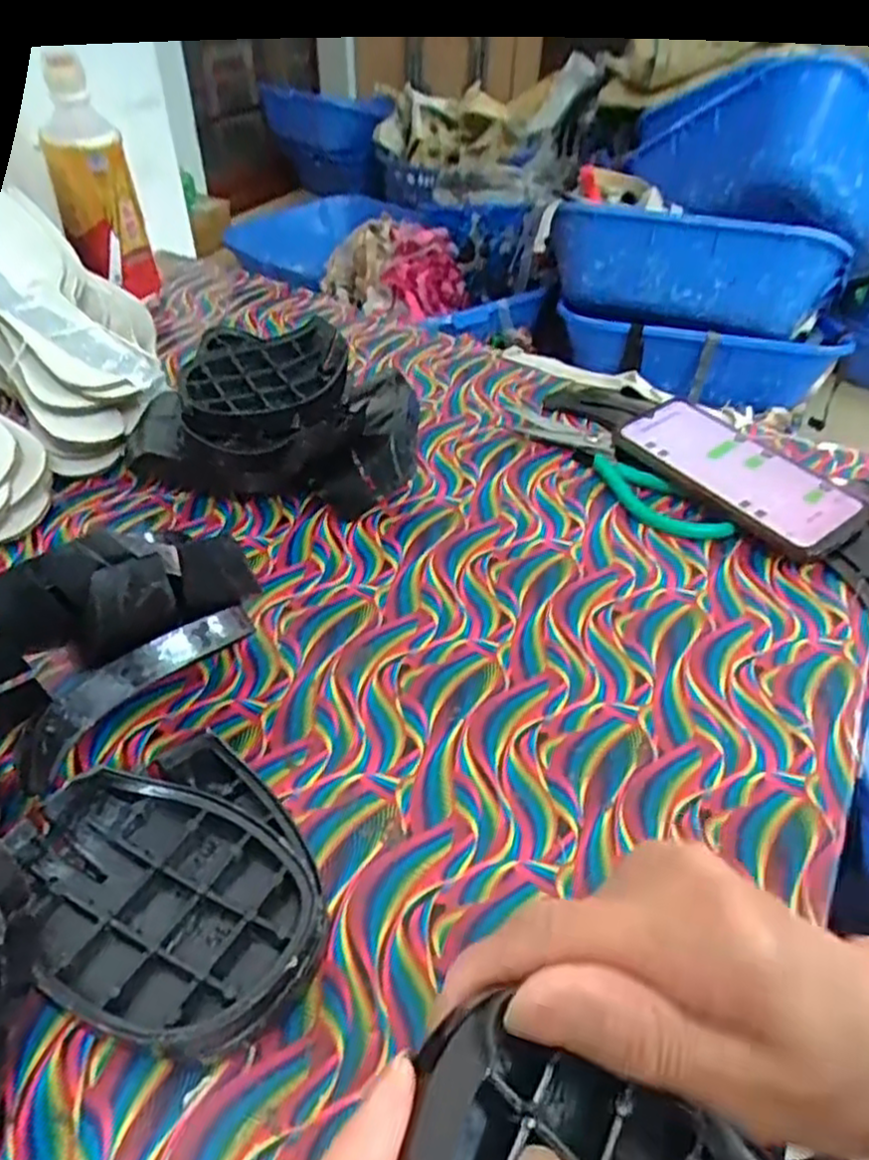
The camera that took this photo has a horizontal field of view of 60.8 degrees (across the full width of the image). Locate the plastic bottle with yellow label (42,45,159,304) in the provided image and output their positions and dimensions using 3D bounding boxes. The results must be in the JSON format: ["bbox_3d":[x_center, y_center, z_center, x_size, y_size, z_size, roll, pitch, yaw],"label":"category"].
[{"bbox_3d":[-0.296,-0.338,0.648,0.067,0.184,0.049,-15,46,-15],"label":"plastic bottle with yellow label"}]

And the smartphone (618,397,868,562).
[{"bbox_3d":[0.202,-0.073,0.495,0.075,0.012,0.160,-30,54,-29],"label":"smartphone"}]

